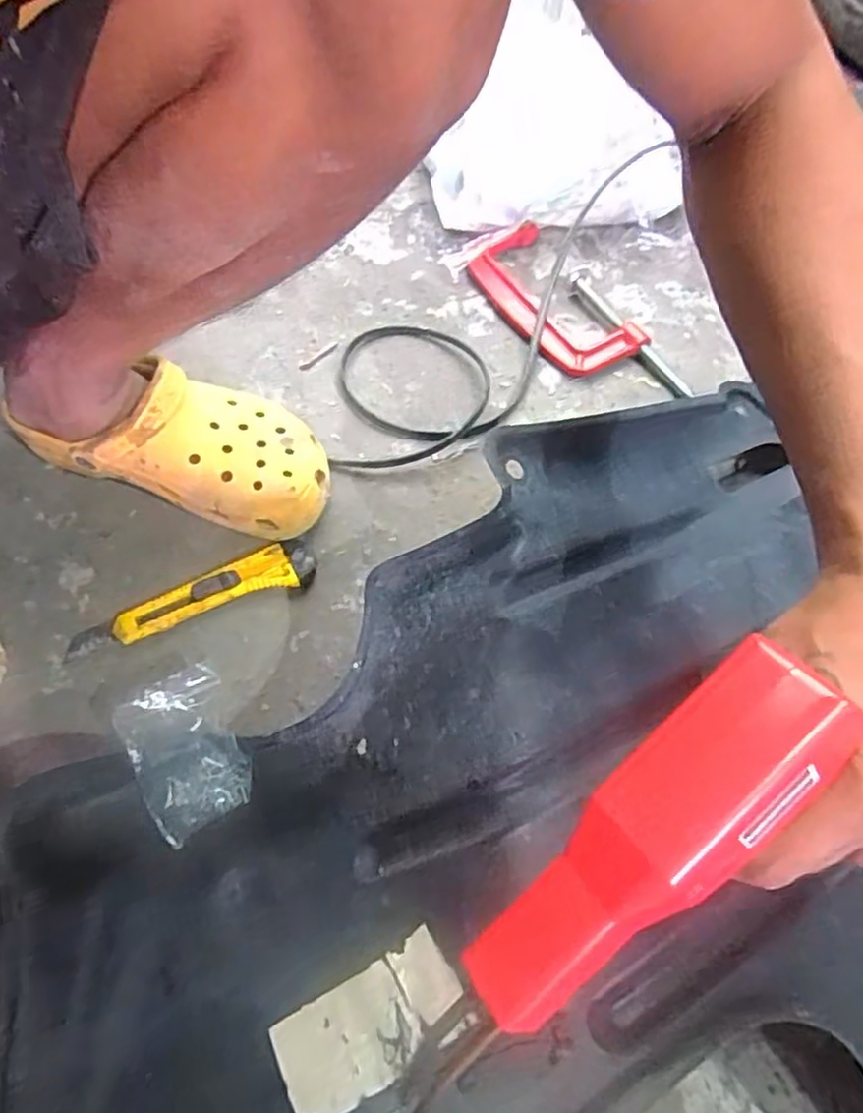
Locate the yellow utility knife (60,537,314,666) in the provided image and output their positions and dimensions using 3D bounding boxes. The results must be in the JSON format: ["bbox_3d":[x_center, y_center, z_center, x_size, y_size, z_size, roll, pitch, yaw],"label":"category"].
[{"bbox_3d":[-0.169,0.032,0.495,0.176,0.012,0.032,-24,63,-15],"label":"yellow utility knife"}]

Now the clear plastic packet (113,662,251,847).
[{"bbox_3d":[-0.148,0.117,0.417,0.060,0.018,0.090,-22,98,-28],"label":"clear plastic packet"}]

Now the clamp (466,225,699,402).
[{"bbox_3d":[0.130,-0.226,0.654,0.096,0.019,0.240,-27,64,-16],"label":"clamp"}]

